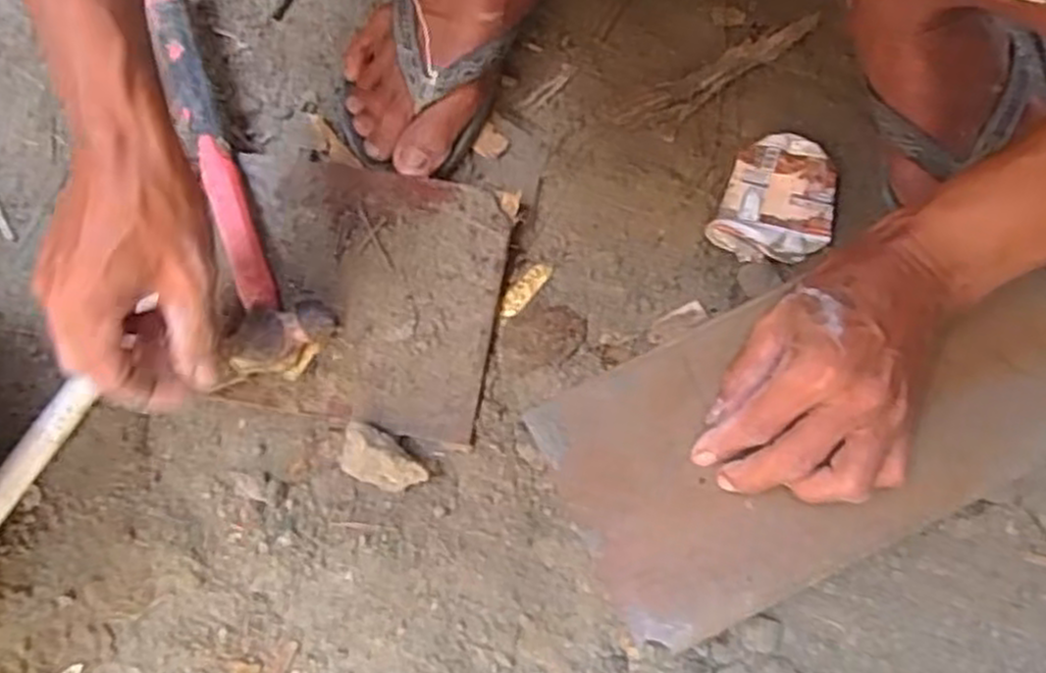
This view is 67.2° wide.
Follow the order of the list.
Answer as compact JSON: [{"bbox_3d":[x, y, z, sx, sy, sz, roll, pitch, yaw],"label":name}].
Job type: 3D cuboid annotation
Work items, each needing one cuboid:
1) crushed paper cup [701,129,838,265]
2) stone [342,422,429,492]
[{"bbox_3d":[0.173,-0.091,0.532,0.072,0.018,0.092,24,74,9],"label":"crushed paper cup"},{"bbox_3d":[-0.087,0.078,0.495,0.056,0.025,0.032,24,74,9],"label":"stone"}]

